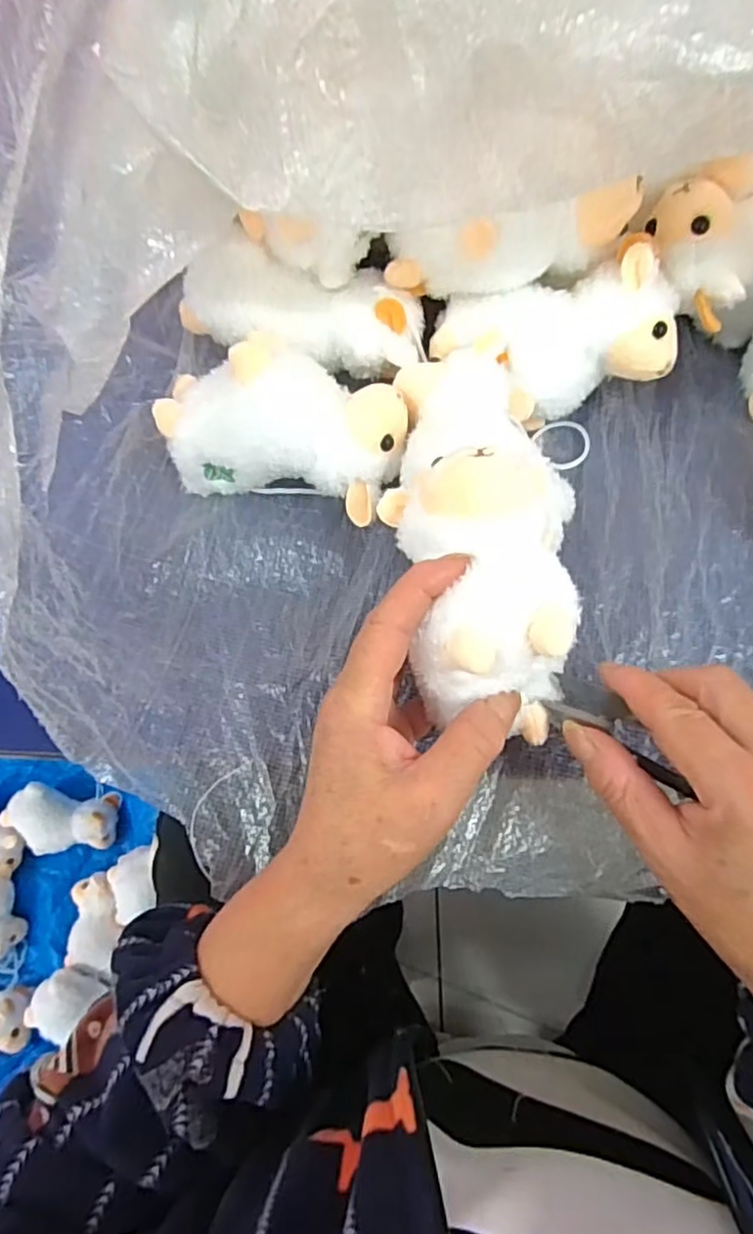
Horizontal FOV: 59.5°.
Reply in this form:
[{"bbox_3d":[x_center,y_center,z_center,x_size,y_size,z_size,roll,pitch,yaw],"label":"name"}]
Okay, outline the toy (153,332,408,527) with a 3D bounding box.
[{"bbox_3d":[-0.047,-0.094,0.333,0.118,0.065,0.060,13,70,5],"label":"toy"}]

